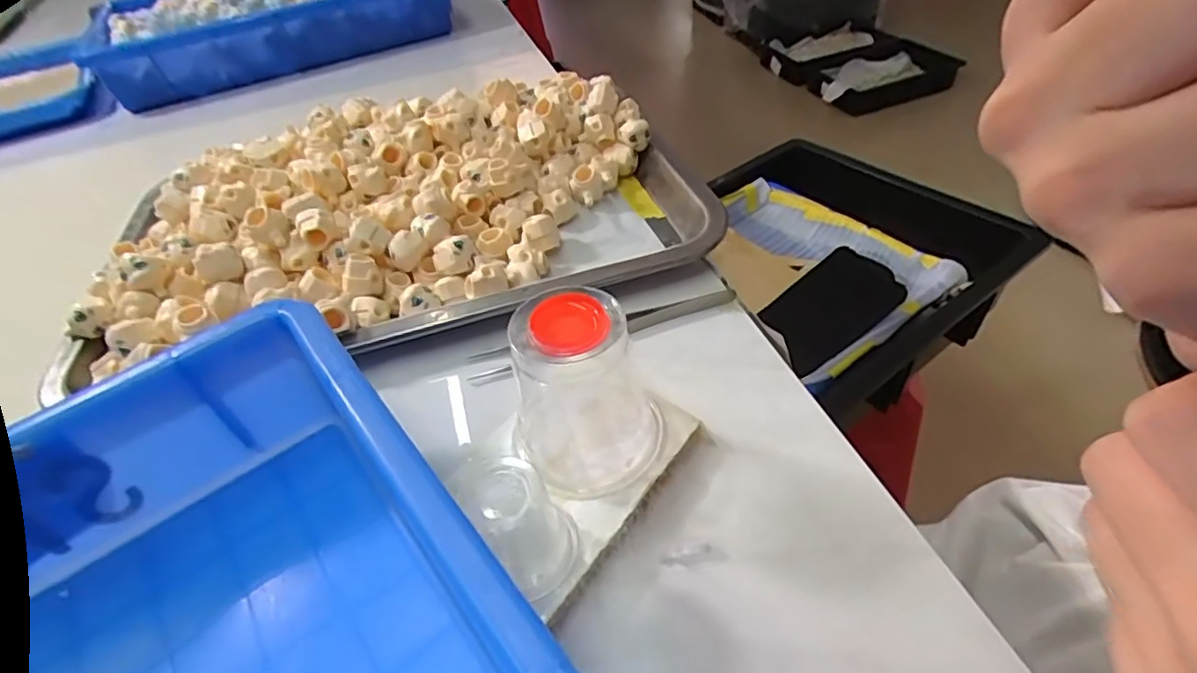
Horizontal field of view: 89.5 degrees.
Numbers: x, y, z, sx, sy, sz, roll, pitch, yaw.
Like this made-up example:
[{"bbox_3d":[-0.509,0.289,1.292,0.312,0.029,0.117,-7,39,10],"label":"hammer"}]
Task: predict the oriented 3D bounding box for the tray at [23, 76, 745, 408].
[{"bbox_3d":[-0.119,-0.083,0.353,0.345,0.043,0.219,-12,43,-13],"label":"tray"}]

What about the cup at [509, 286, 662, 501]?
[{"bbox_3d":[-0.004,0.017,0.222,0.051,0.066,0.053,-4,43,4],"label":"cup"}]

